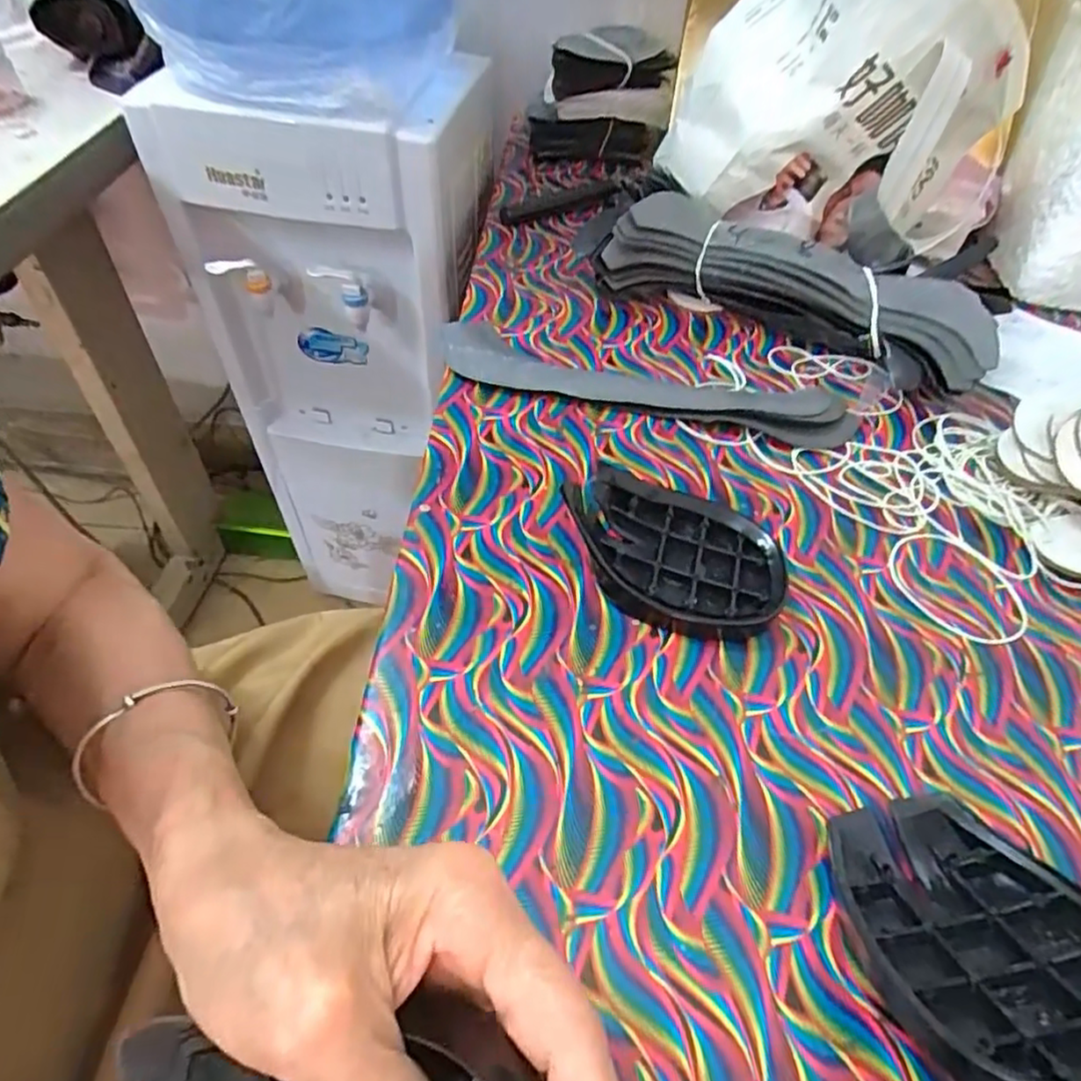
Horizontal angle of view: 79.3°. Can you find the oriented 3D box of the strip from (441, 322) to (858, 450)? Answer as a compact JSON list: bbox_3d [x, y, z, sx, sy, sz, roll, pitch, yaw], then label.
[{"bbox_3d":[0.080,-0.119,0.495,0.313,0.012,0.064,12,51,5],"label":"strip"}]

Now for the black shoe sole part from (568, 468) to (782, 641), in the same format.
[{"bbox_3d":[0.077,0.007,0.383,0.126,0.026,0.088,13,51,5],"label":"black shoe sole part"}]

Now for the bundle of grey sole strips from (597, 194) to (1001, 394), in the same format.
[{"bbox_3d":[0.201,-0.200,0.523,0.302,0.067,0.102,24,53,14],"label":"bundle of grey sole strips"}]

